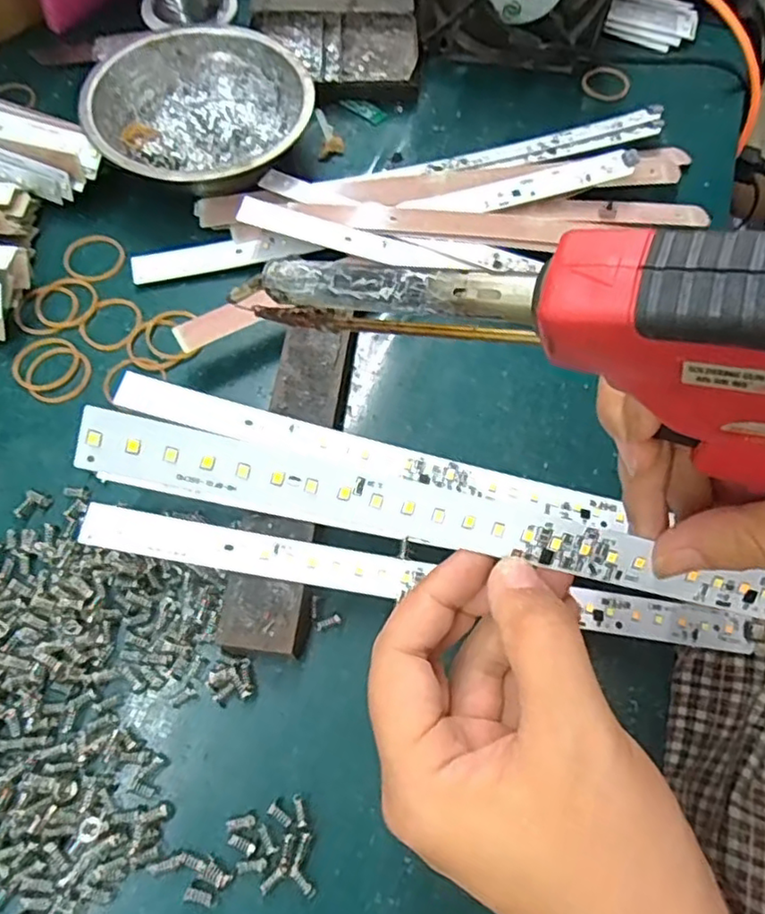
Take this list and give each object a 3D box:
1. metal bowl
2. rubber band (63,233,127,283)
[{"bbox_3d":[-0.107,-0.199,0.376,0.125,0.035,0.128,13,66,4],"label":"metal bowl"},{"bbox_3d":[-0.163,-0.113,0.356,0.034,0.004,0.033,1,66,-2],"label":"rubber band"}]

